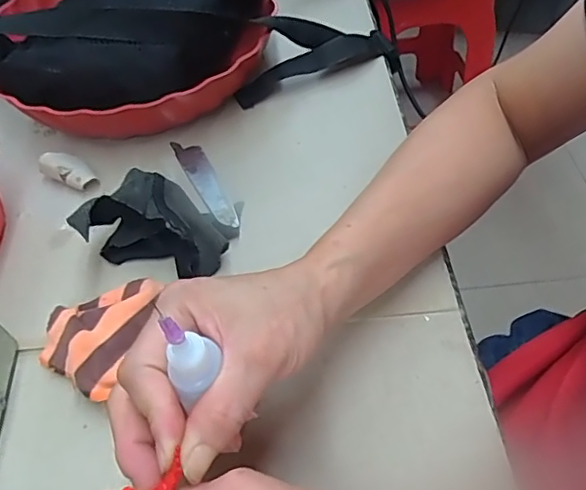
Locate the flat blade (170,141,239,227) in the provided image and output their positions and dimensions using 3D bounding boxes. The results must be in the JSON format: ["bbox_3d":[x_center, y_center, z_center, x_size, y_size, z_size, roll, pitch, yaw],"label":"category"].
[{"bbox_3d":[-0.067,-0.049,0.424,0.021,0.005,0.103,-21,55,-12],"label":"flat blade"}]

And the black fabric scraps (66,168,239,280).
[{"bbox_3d":[-0.088,-0.016,0.371,0.091,0.038,0.068,22,56,19],"label":"black fabric scraps"}]

